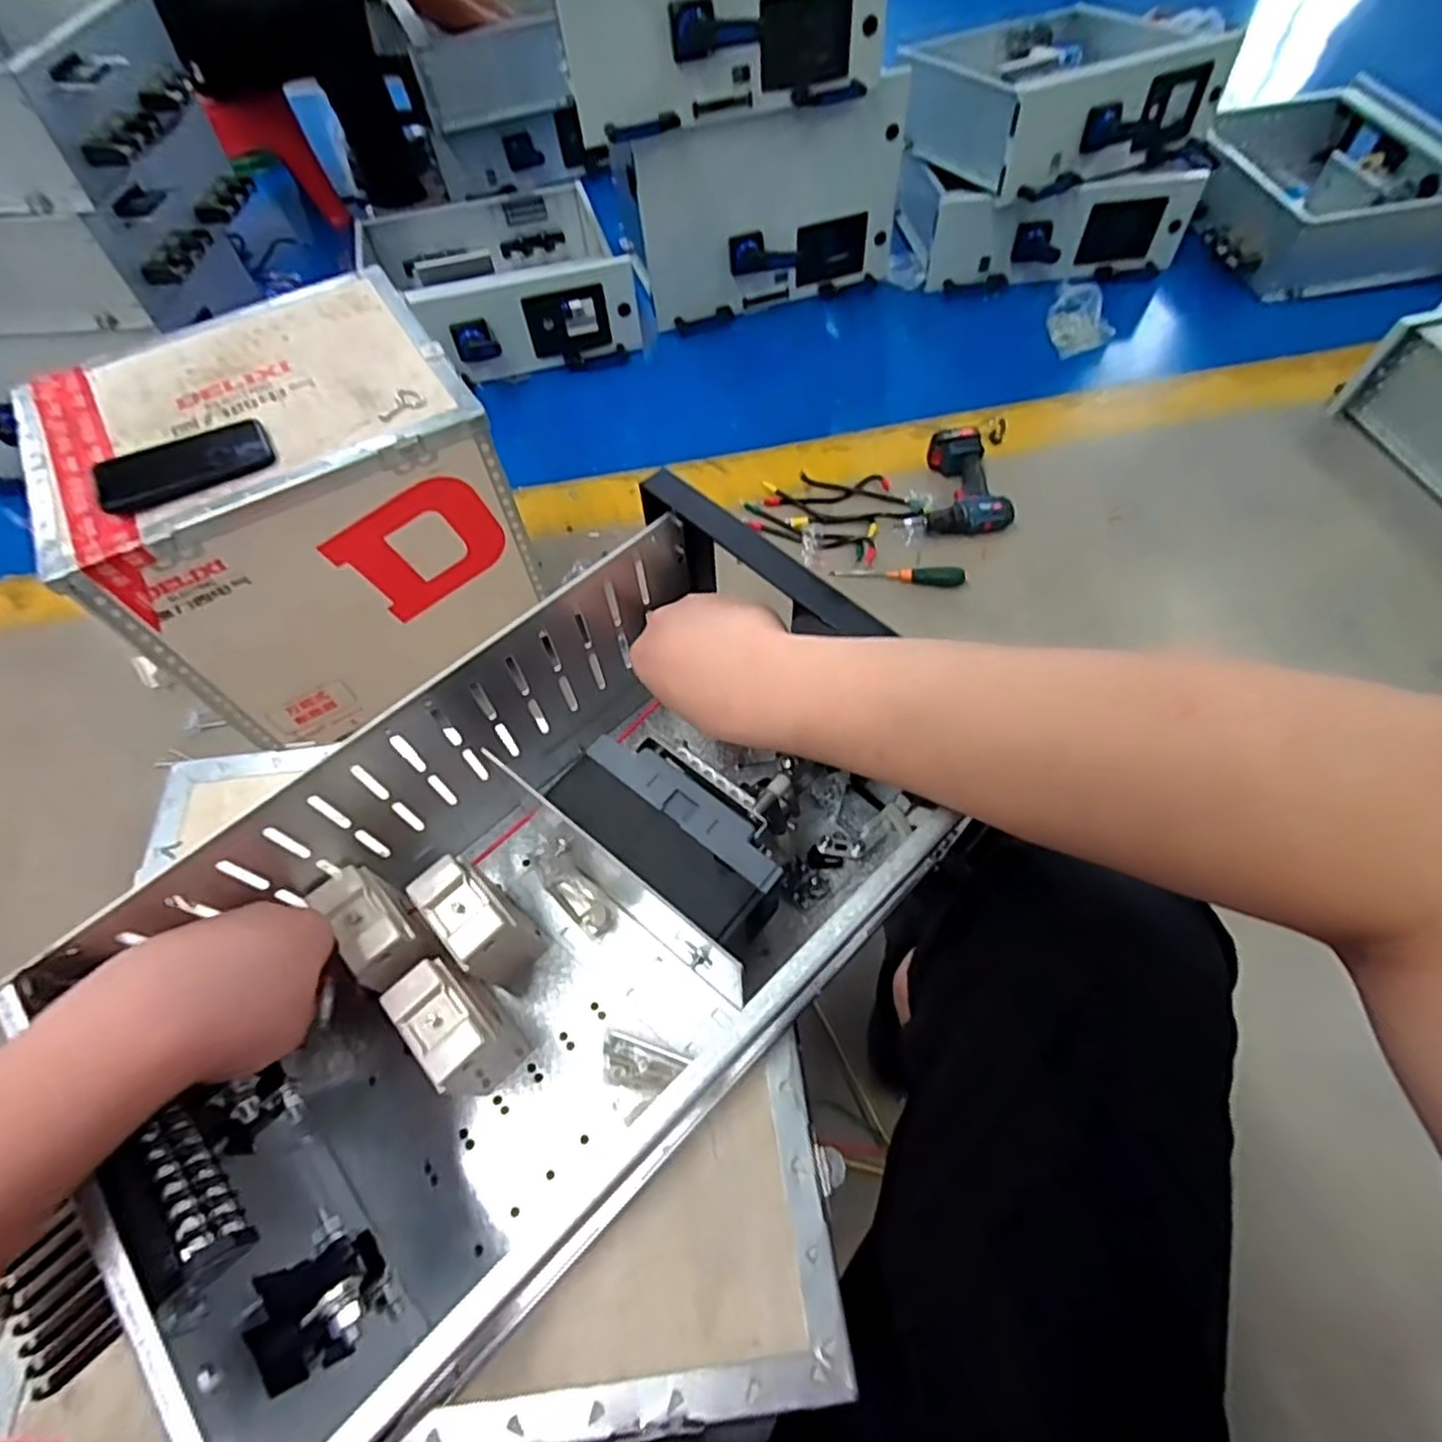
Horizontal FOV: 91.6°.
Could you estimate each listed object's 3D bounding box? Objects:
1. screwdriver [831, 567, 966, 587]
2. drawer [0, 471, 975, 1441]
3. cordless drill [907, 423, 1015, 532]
[{"bbox_3d":[0.303,-0.252,1.204,0.222,0.026,0.029,3,60,5],"label":"screwdriver"},{"bbox_3d":[-0.083,0.103,0.391,0.401,0.174,0.249,-40,68,-18],"label":"drawer"},{"bbox_3d":[0.425,-0.433,1.269,0.157,0.062,0.218,-4,59,1],"label":"cordless drill"}]

